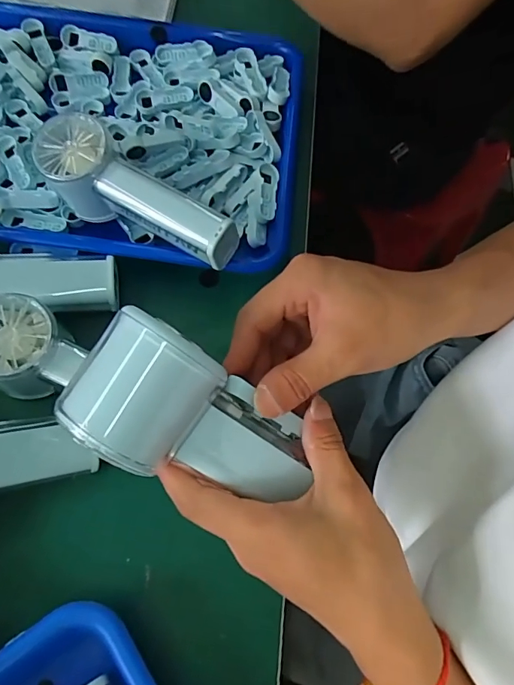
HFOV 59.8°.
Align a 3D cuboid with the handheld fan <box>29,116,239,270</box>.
[{"bbox_3d":[-0.087,-0.098,0.319,0.148,0.050,0.053,36,73,11],"label":"handheld fan"}]

